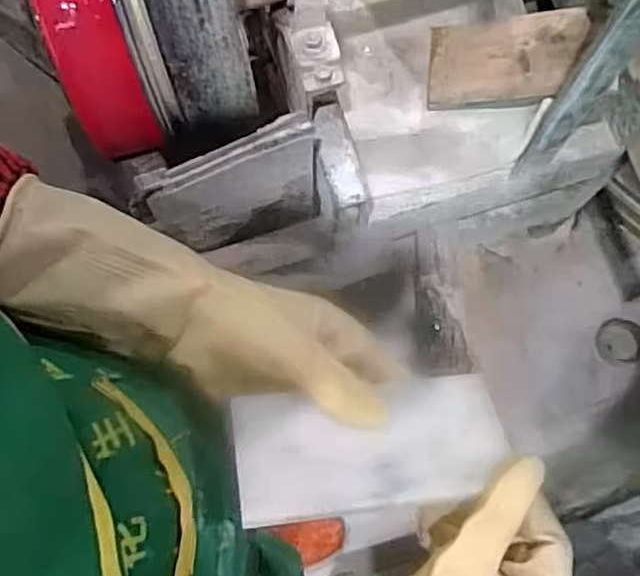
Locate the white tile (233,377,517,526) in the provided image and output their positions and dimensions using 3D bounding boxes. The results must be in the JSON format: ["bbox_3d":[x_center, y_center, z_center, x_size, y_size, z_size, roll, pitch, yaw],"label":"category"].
[{"bbox_3d":[0.028,0.086,0.371,0.146,0.004,0.071,-7,48,-9],"label":"white tile"}]

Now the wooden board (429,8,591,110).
[{"bbox_3d":[0.250,-0.309,0.921,0.202,0.019,0.119,1,83,20],"label":"wooden board"}]

